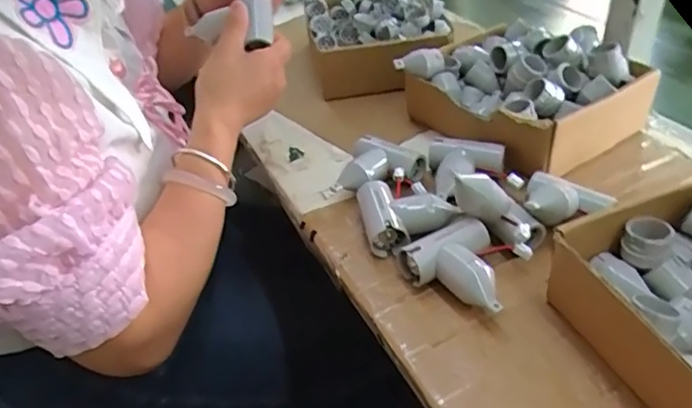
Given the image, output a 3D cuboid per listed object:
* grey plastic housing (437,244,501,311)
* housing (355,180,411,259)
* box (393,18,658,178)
[{"bbox_3d":[0.096,0.062,0.455,0.029,0.034,0.060,-26,41,-25],"label":"grey plastic housing"},{"bbox_3d":[0.030,0.009,0.529,0.035,0.032,0.075,-11,37,-8],"label":"housing"},{"bbox_3d":[0.193,-0.123,0.642,0.198,0.091,0.218,-28,42,-28],"label":"box"}]

